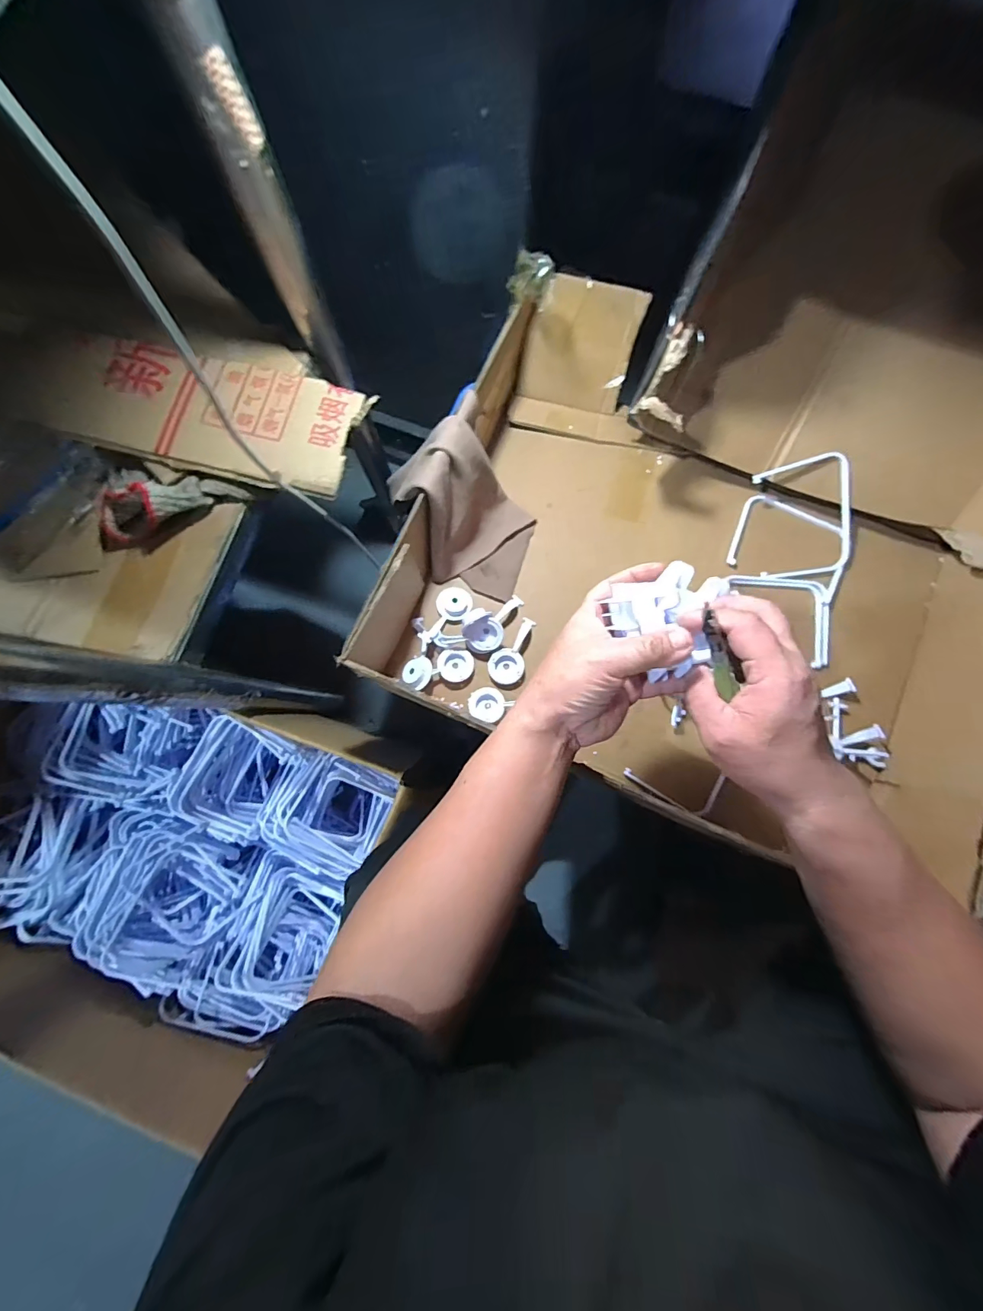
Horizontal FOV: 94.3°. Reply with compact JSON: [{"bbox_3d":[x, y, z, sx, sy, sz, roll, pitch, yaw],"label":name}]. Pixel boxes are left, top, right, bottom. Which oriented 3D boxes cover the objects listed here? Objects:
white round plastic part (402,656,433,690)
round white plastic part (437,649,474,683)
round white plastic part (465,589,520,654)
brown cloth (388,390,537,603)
[{"bbox_3d":[-0.084,0.019,0.521,0.038,0.016,0.038,31,68,23],"label":"white round plastic part"},{"bbox_3d":[-0.041,0.012,0.525,0.040,0.018,0.038,0,81,0],"label":"round white plastic part"},{"bbox_3d":[-0.010,-0.028,0.518,0.041,0.038,0.047,-22,82,-4],"label":"round white plastic part"},{"bbox_3d":[-0.017,-0.150,0.499,0.145,0.136,0.129,44,83,6],"label":"brown cloth"}]

